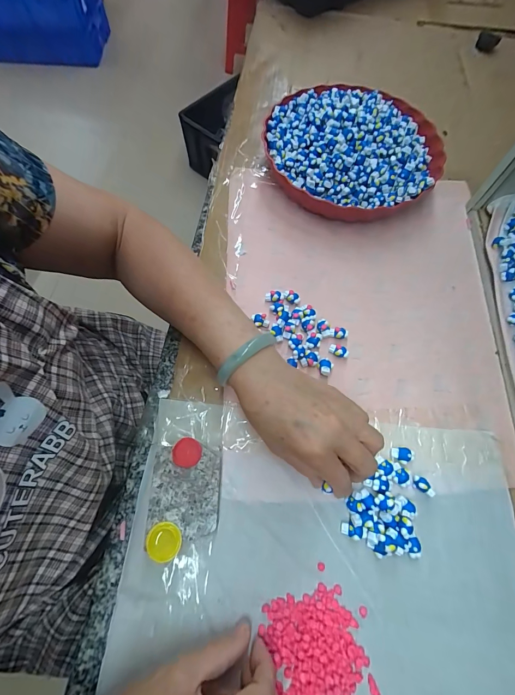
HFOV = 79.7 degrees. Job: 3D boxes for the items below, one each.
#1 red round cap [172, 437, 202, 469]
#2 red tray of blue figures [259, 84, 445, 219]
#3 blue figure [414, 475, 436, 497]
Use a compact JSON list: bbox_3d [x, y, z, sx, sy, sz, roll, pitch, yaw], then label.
[{"bbox_3d":[-0.066,0.098,0.286,0.026,0.005,0.026,1,68,-2],"label":"red round cap"},{"bbox_3d":[0.130,-0.274,0.424,0.233,0.068,0.244,28,70,9],"label":"red tray of blue figures"},{"bbox_3d":[0.159,0.133,0.296,0.018,0.012,0.013,29,70,9],"label":"blue figure"}]

